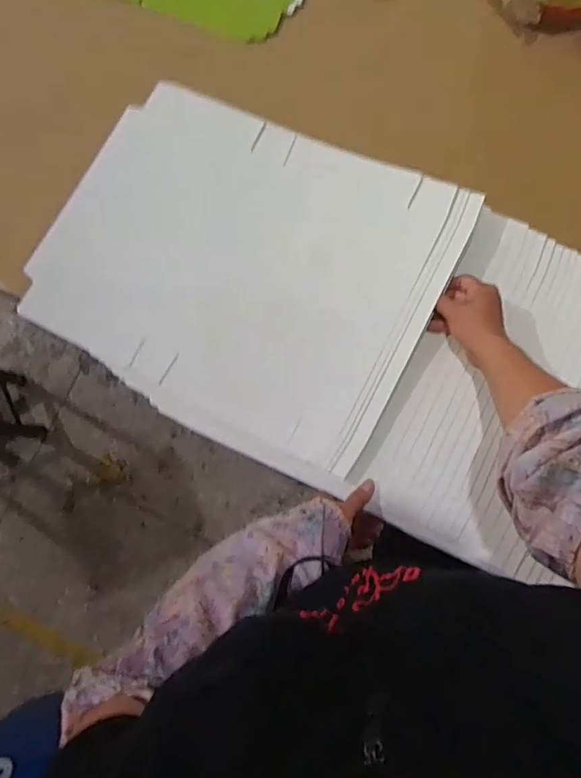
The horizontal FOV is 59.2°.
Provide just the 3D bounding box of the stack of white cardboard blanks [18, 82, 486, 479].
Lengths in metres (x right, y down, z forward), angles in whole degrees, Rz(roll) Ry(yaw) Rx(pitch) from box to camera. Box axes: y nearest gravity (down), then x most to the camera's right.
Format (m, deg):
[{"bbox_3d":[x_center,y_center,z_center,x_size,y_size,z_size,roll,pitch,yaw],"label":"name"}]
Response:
[{"bbox_3d":[-0.069,-0.161,0.670,0.497,0.035,0.392,24,84,13],"label":"stack of white cardboard blanks"}]

